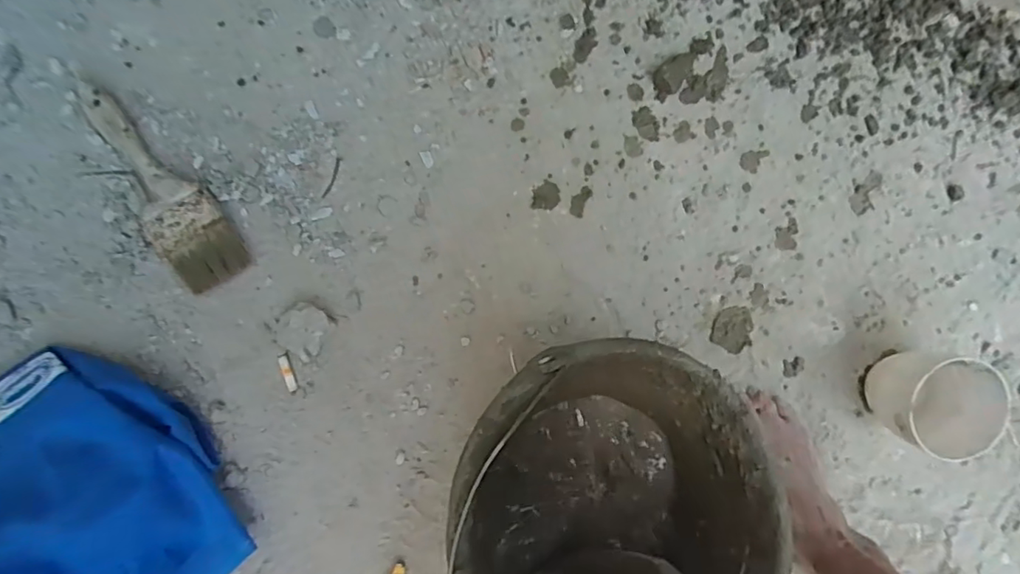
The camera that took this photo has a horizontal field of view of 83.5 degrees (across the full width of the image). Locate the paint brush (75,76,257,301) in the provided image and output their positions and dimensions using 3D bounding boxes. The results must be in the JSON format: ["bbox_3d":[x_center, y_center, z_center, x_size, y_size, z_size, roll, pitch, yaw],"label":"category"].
[{"bbox_3d":[-0.302,-0.090,0.494,0.059,0.024,0.192,-31,97,-2],"label":"paint brush"}]

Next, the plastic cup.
[{"bbox_3d":[0.405,0.109,0.556,0.083,0.088,0.091,-1,95,-5],"label":"plastic cup"}]

